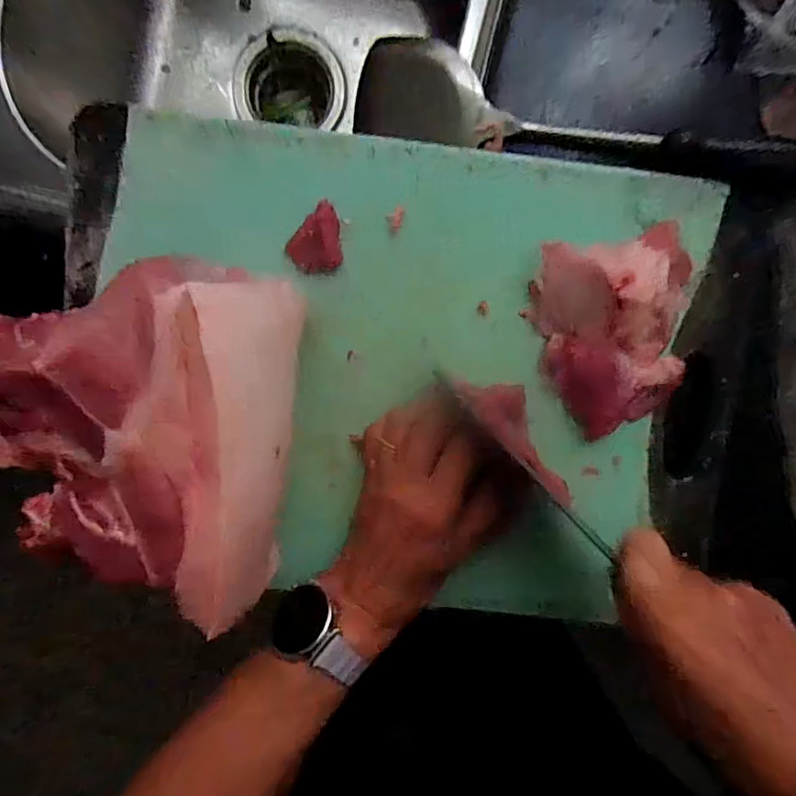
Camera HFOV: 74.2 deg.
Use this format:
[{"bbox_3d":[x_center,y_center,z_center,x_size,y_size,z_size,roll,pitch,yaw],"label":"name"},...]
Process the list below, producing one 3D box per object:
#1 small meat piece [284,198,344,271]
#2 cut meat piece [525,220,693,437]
[{"bbox_3d":[-0.047,-0.096,0.326,0.031,0.015,0.041,40,94,-6],"label":"small meat piece"},{"bbox_3d":[0.137,-0.040,0.325,0.098,0.041,0.122,-10,101,1],"label":"cut meat piece"}]

